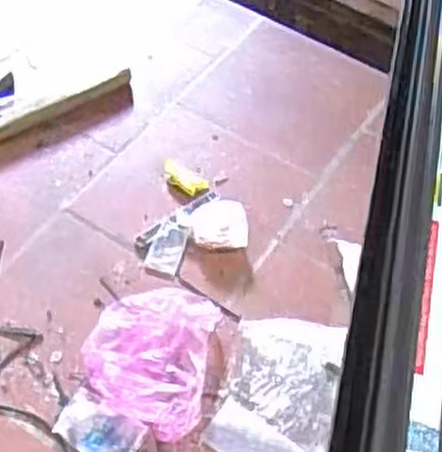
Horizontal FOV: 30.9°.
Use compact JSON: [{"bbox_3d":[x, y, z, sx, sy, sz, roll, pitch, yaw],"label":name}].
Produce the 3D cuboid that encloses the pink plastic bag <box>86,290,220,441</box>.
[{"bbox_3d":[-0.132,0.233,1.452,0.221,0.052,0.280,11,53,2],"label":"pink plastic bag"}]

